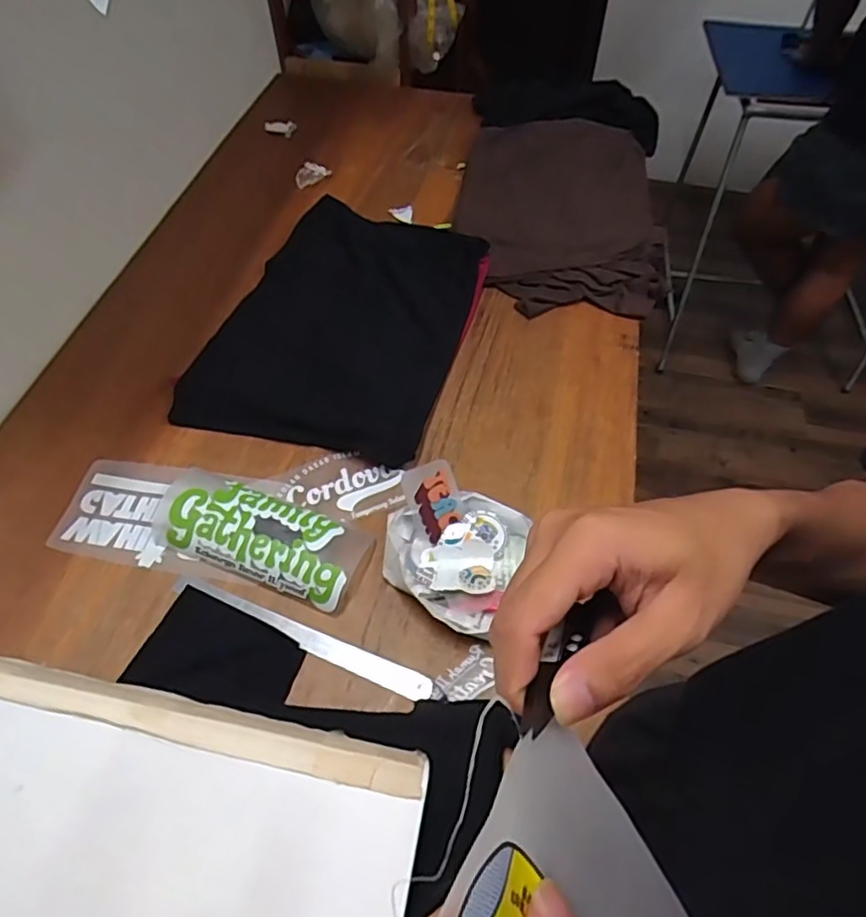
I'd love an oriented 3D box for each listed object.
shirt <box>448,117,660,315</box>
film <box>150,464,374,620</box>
[{"bbox_3d":[0.240,-0.481,1.148,0.365,0.064,0.541,8,55,4],"label":"shirt"},{"bbox_3d":[-0.220,0.088,0.759,0.284,0.042,0.117,19,56,11],"label":"film"}]

